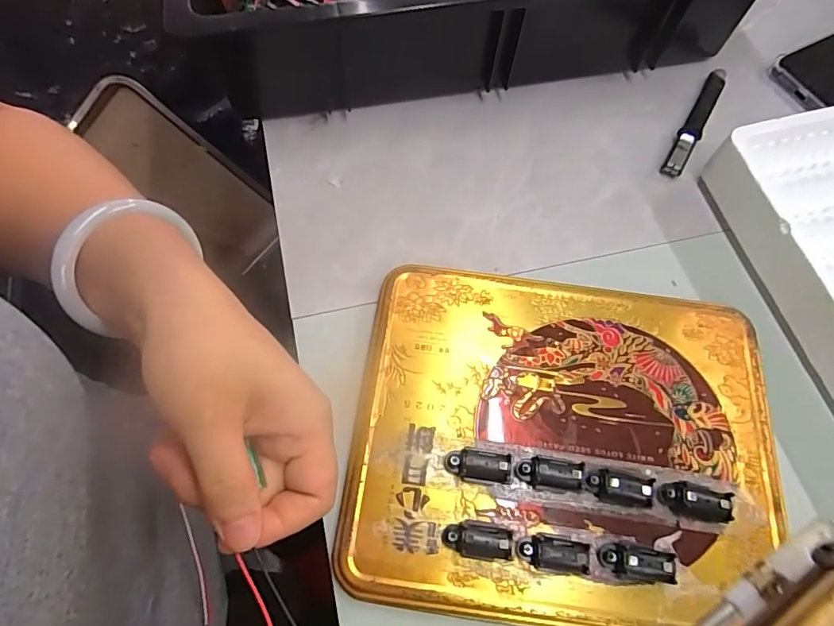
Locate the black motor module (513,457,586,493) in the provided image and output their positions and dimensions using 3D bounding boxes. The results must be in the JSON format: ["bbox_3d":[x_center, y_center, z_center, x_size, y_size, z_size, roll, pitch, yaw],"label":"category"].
[{"bbox_3d":[0.072,0.087,0.271,0.034,0.014,0.015,8,66,2],"label":"black motor module"}]

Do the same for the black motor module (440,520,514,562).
[{"bbox_3d":[0.031,0.116,0.258,0.034,0.011,0.018,7,66,2],"label":"black motor module"}]

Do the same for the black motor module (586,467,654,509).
[{"bbox_3d":[0.108,0.093,0.268,0.033,0.014,0.014,12,66,17],"label":"black motor module"}]

